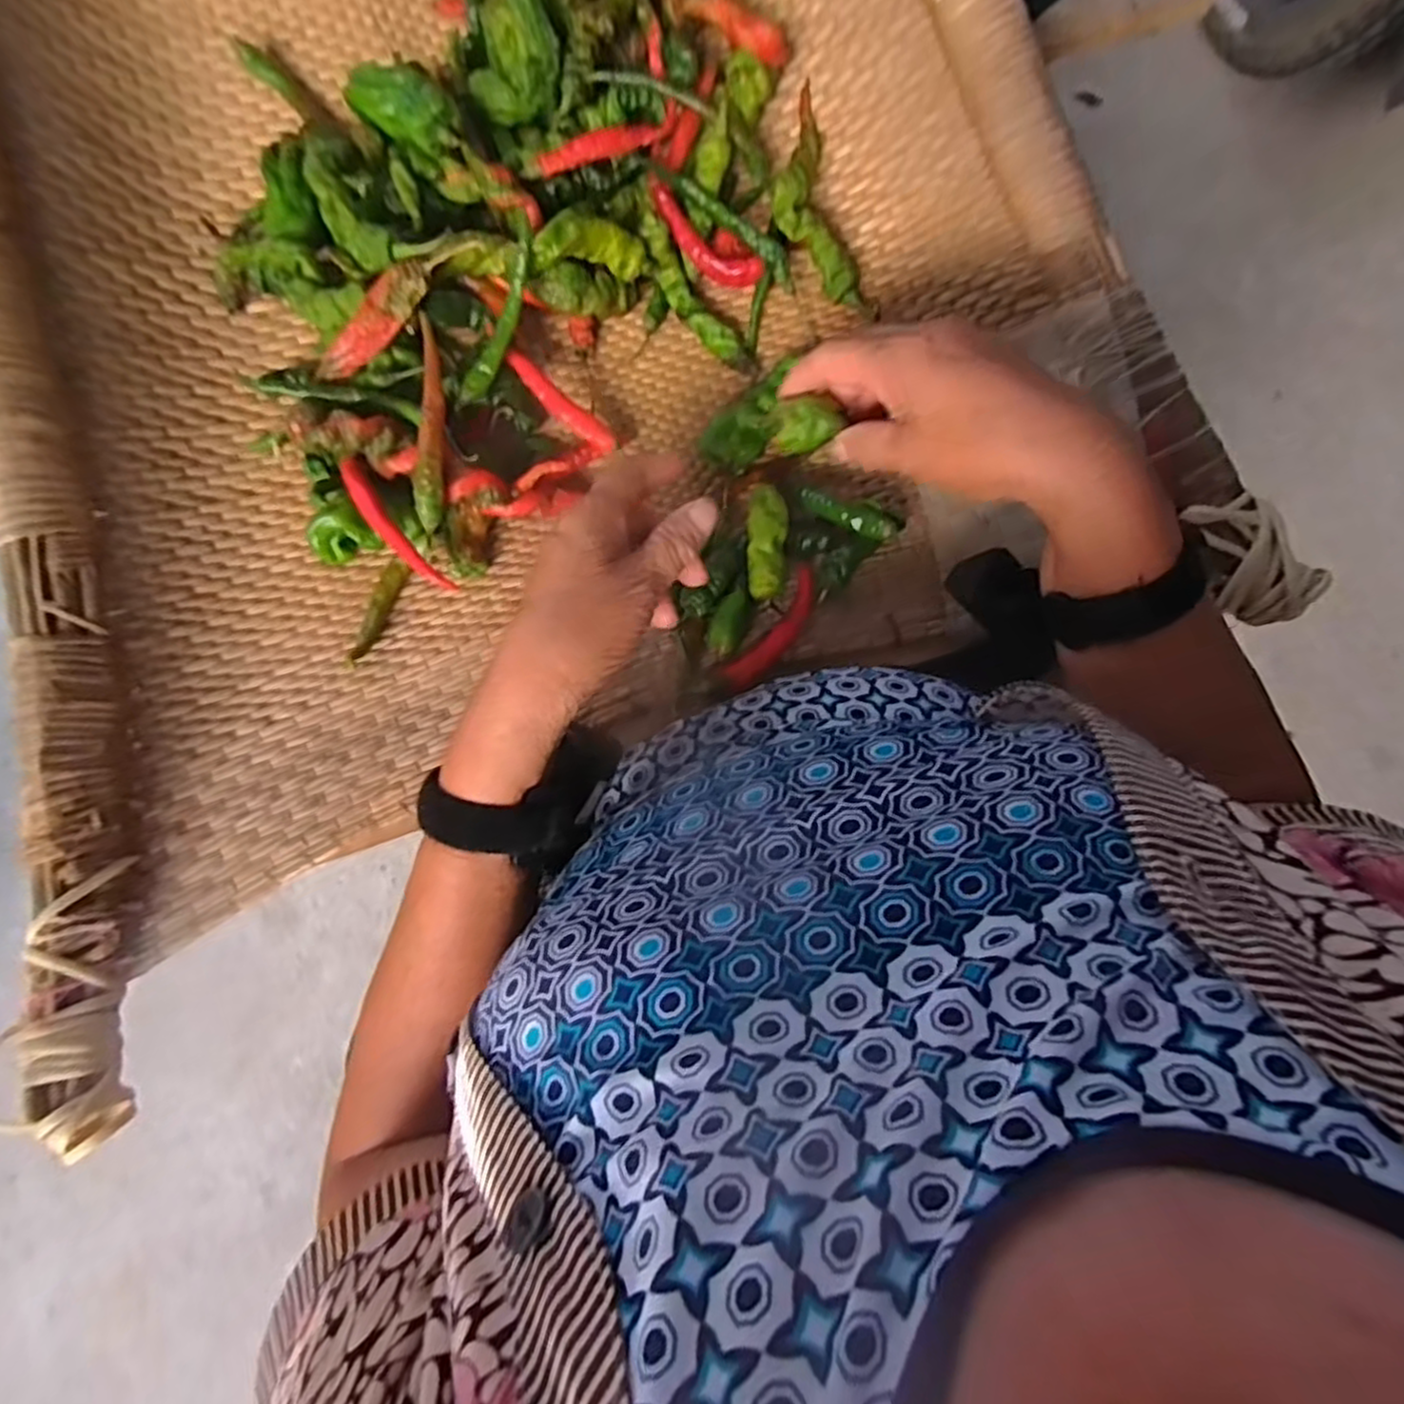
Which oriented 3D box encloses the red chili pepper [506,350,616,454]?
[{"bbox_3d":[-0.084,-0.179,0.437,0.078,0.008,0.017,41,82,-7],"label":"red chili pepper"}]

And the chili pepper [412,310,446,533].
[{"bbox_3d":[-0.149,-0.153,0.402,0.016,0.017,0.112,0,91,1],"label":"chili pepper"}]

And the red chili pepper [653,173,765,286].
[{"bbox_3d":[-0.001,-0.281,0.443,0.083,0.017,0.022,40,82,-9],"label":"red chili pepper"}]

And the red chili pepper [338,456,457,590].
[{"bbox_3d":[-0.172,-0.097,0.406,0.015,0.011,0.097,-39,80,-6],"label":"red chili pepper"}]

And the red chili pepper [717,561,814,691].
[{"bbox_3d":[0.042,-0.042,0.411,0.022,0.023,0.090,34,81,7],"label":"red chili pepper"}]

